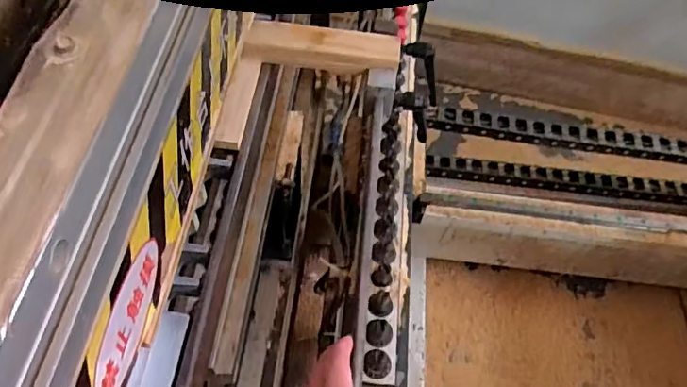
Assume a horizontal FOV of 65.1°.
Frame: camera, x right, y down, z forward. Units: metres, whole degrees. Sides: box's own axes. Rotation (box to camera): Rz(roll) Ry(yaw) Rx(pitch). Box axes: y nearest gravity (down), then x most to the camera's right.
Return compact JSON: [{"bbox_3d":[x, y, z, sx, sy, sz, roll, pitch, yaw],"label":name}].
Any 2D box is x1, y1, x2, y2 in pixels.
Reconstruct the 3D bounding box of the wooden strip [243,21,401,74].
[{"bbox_3d":[-0.023,-0.165,0.612,0.169,0.029,0.043,5,56,-2],"label":"wooden strip"}]

